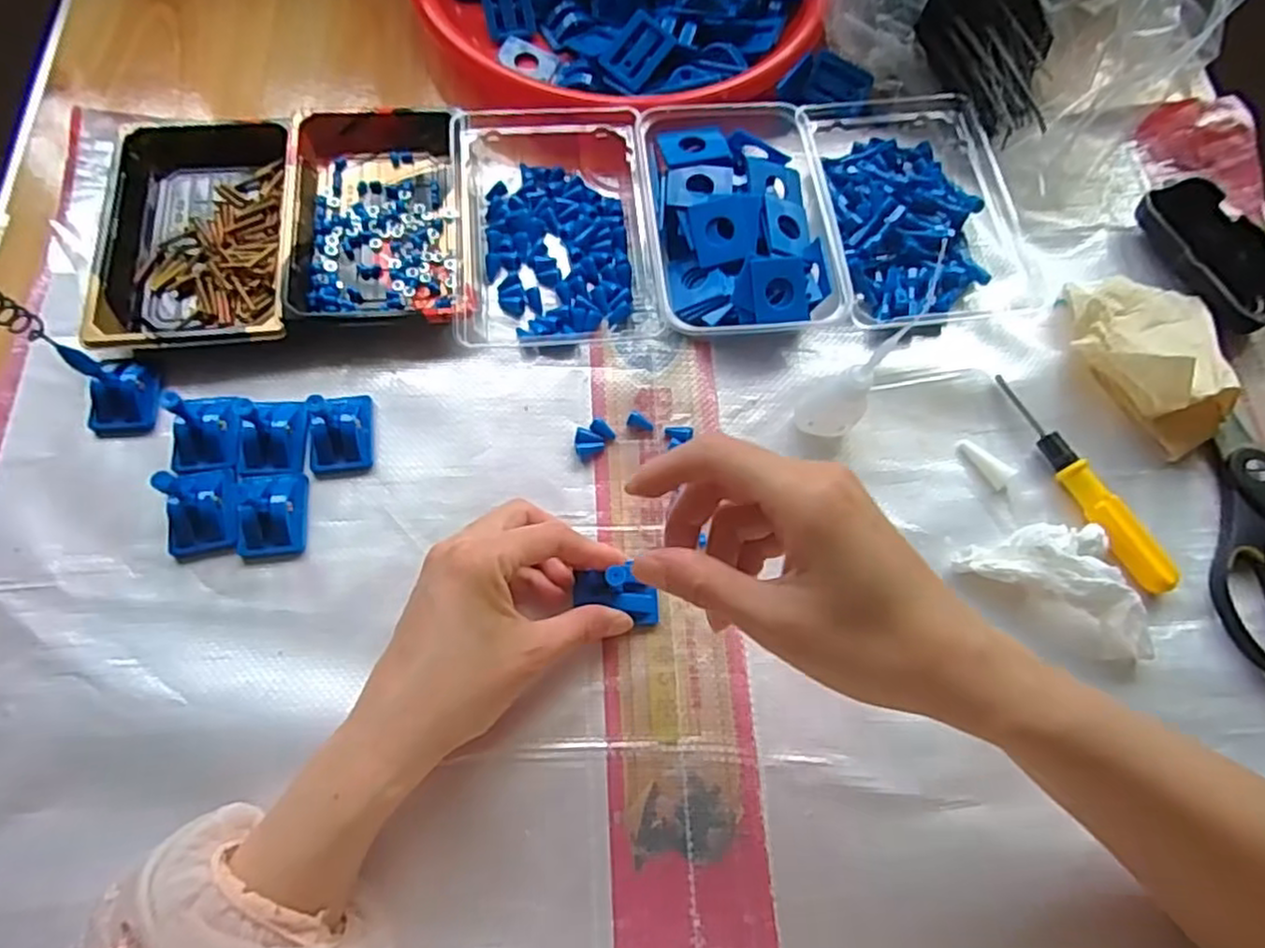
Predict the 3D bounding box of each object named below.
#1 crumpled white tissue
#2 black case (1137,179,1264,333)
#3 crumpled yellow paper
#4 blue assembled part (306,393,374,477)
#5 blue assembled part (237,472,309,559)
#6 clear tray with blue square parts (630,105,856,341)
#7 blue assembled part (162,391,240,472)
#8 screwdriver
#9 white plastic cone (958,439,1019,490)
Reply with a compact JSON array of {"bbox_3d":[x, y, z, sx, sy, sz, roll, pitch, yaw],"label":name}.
[{"bbox_3d":[0.220,0.061,0.371,0.083,0.036,0.069,-2,69,-3],"label":"crumpled white tissue"},{"bbox_3d":[0.373,-0.139,0.456,0.052,0.028,0.108,-19,71,-9],"label":"black case"},{"bbox_3d":[0.308,-0.074,0.421,0.084,0.046,0.119,8,69,1],"label":"crumpled yellow paper"},{"bbox_3d":[-0.162,-0.027,0.383,0.033,0.041,0.041,-6,69,-4],"label":"blue assembled part"},{"bbox_3d":[-0.191,0.019,0.375,0.033,0.022,0.044,-6,69,-5],"label":"blue assembled part"},{"bbox_3d":[0.064,-0.158,0.444,0.106,0.034,0.165,-6,69,-5],"label":"clear tray with blue square parts"},{"bbox_3d":[-0.231,-0.023,0.383,0.034,0.021,0.038,2,69,-2],"label":"blue assembled part"},{"bbox_3d":[0.254,0.003,0.404,0.016,0.016,0.141,-26,72,-12],"label":"screwdriver"},{"bbox_3d":[0.202,-0.007,0.409,0.012,0.011,0.034,-36,74,-15],"label":"white plastic cone"}]

